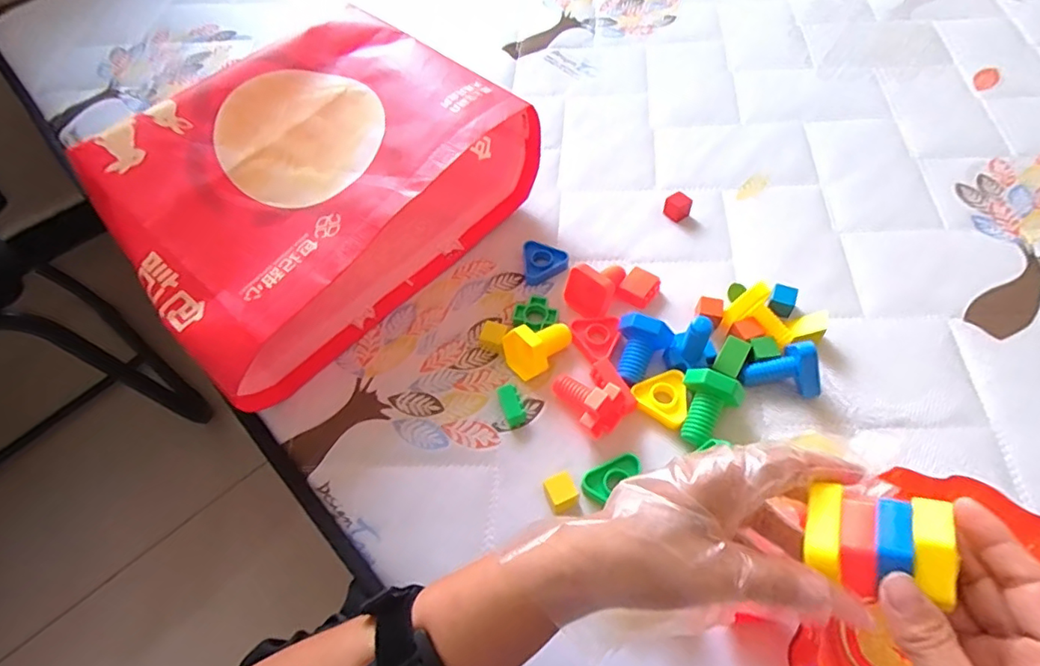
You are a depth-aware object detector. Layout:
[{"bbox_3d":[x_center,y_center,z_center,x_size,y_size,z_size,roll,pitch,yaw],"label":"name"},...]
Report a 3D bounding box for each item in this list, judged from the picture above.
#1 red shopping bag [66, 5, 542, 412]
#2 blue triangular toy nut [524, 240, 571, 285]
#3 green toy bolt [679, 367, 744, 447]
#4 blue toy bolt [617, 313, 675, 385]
[{"bbox_3d":[-0.183,-0.137,0.525,0.218,0.144,0.360,36,67,23],"label":"red shopping bag"},{"bbox_3d":[0.027,-0.070,0.547,0.044,0.014,0.041,-3,58,2],"label":"blue triangular toy nut"},{"bbox_3d":[0.144,0.056,0.435,0.044,0.035,0.045,27,64,18],"label":"green toy bolt"},{"bbox_3d":[0.101,0.013,0.468,0.043,0.033,0.052,16,61,13],"label":"blue toy bolt"}]

